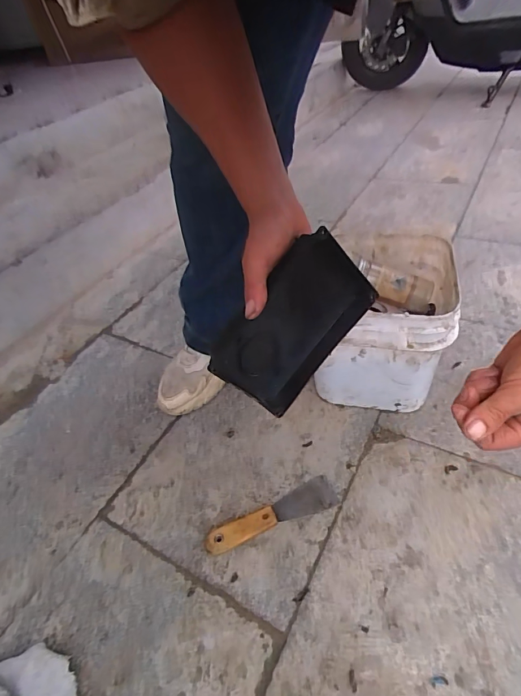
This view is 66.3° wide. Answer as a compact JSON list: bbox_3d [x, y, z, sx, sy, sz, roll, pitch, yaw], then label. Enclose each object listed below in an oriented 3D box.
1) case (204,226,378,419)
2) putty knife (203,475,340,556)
[{"bbox_3d":[0.034,-0.019,0.388,0.160,0.104,0.018,-48,25,5],"label":"case"},{"bbox_3d":[0.013,0.221,0.533,0.180,0.016,0.044,-20,43,-10],"label":"putty knife"}]

